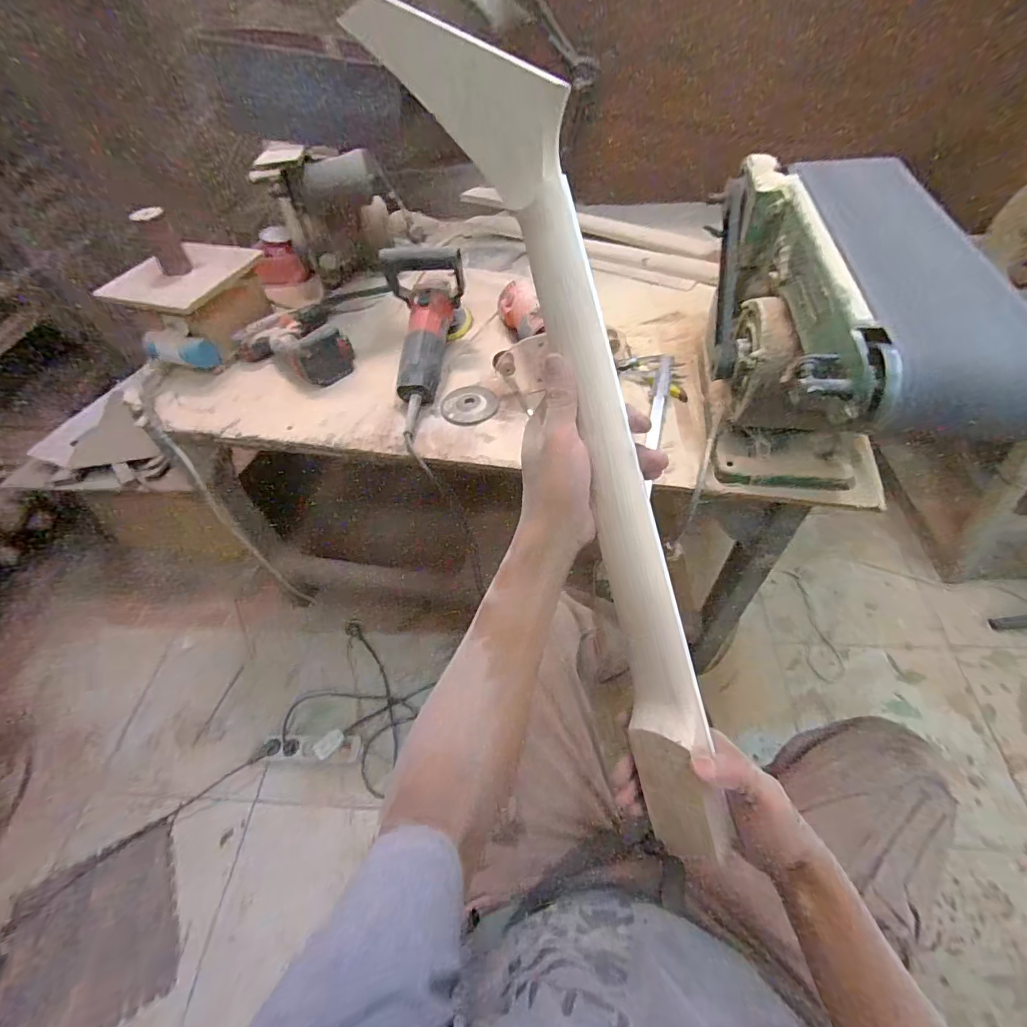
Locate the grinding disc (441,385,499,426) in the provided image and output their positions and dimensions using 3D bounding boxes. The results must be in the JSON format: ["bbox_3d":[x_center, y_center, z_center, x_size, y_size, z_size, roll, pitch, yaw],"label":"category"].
[{"bbox_3d":[-0.067,-0.168,0.732,0.084,0.005,0.089,-3,53,3],"label":"grinding disc"}]

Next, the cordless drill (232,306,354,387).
[{"bbox_3d":[-0.376,-0.290,0.813,0.169,0.069,0.213,-28,55,-16],"label":"cordless drill"}]

